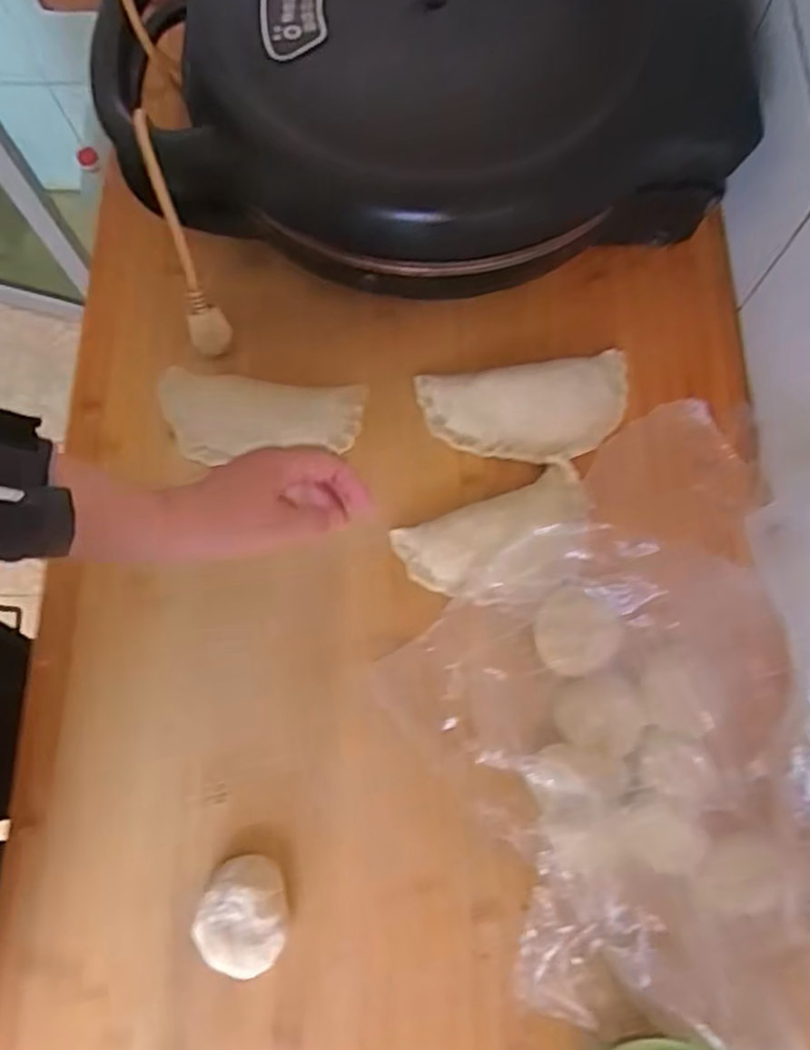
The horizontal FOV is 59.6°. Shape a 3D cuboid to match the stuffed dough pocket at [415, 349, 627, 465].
[{"bbox_3d":[0.100,-0.093,0.564,0.167,0.015,0.085,-8,73,-2],"label":"stuffed dough pocket"}]

